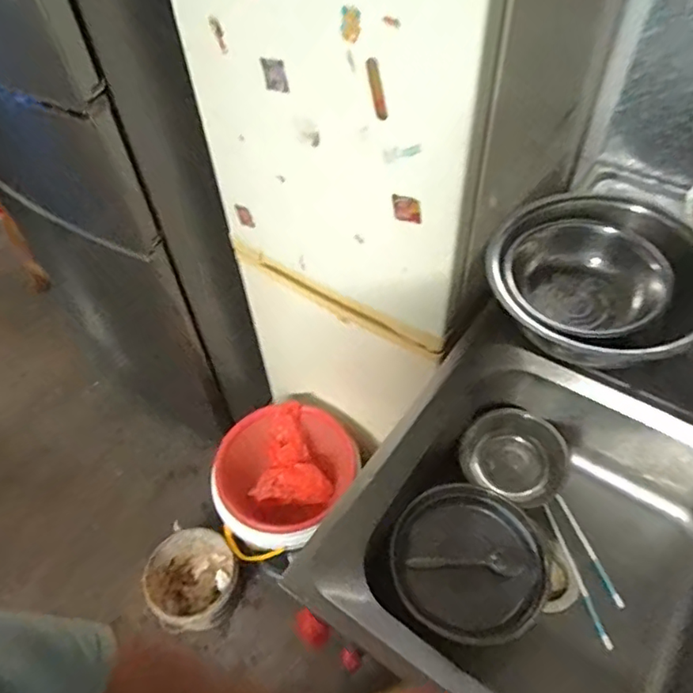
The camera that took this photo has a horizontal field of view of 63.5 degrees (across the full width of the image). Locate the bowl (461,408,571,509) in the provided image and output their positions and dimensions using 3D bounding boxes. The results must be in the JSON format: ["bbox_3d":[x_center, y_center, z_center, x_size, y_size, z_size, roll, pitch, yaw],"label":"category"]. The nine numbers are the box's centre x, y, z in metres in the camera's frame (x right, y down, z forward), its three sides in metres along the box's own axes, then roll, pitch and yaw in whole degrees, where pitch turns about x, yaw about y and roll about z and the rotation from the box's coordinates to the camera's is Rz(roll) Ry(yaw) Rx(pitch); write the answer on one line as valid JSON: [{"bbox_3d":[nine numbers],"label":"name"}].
[{"bbox_3d":[0.267,0.184,0.898,0.155,0.103,0.130,25,56,21],"label":"bowl"}]

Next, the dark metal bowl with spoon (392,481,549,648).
[{"bbox_3d":[0.167,0.301,0.776,0.200,0.063,0.197,-2,51,2],"label":"dark metal bowl with spoon"}]

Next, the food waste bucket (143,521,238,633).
[{"bbox_3d":[-0.357,0.565,1.351,0.206,0.157,0.218,-2,51,2],"label":"food waste bucket"}]

